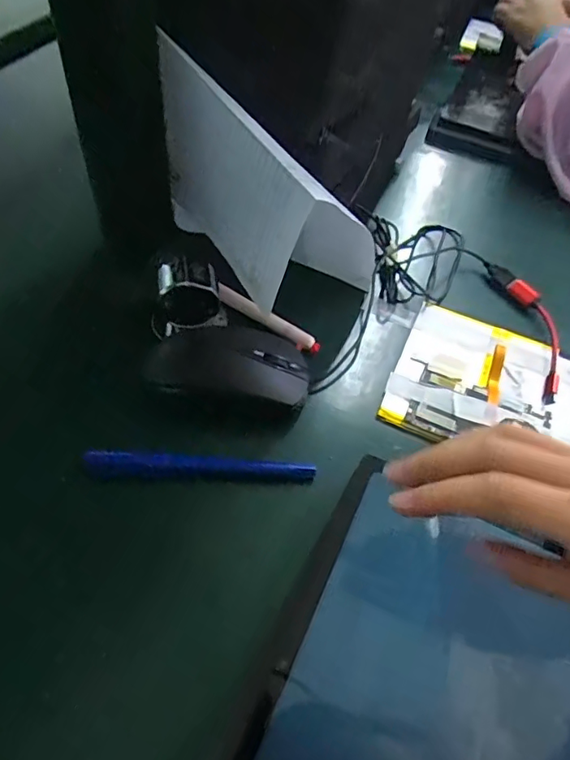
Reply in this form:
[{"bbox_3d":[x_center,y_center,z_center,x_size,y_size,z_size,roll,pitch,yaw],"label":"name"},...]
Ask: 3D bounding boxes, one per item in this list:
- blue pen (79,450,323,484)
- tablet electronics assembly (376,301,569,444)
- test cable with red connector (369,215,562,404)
[{"bbox_3d":[-0.051,0.053,0.322,0.136,0.013,0.011,4,53,-3],"label":"blue pen"},{"bbox_3d":[0.145,0.001,0.380,0.128,0.007,0.120,21,54,10],"label":"tablet electronics assembly"},{"bbox_3d":[0.155,-0.080,0.439,0.123,0.027,0.206,-36,64,-28],"label":"test cable with red connector"}]

